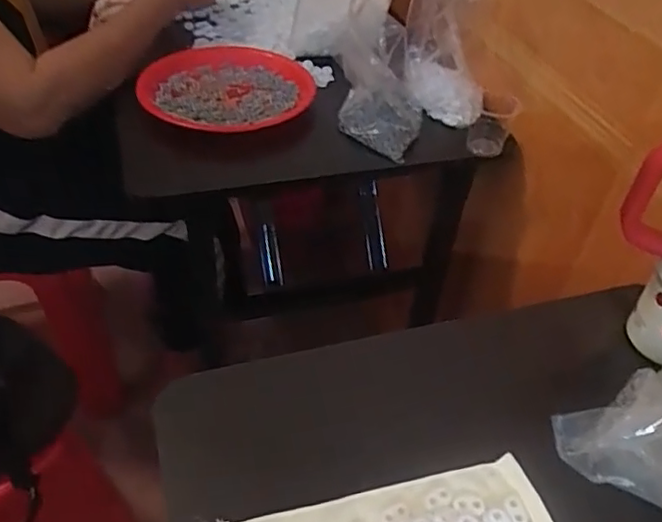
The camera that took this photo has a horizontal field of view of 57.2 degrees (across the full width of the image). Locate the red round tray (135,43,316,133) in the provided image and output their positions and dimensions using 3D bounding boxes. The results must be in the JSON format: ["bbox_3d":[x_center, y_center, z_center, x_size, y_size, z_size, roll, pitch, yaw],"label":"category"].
[{"bbox_3d":[-0.145,-0.243,0.846,0.232,0.030,0.218,2,43,-2],"label":"red round tray"}]

